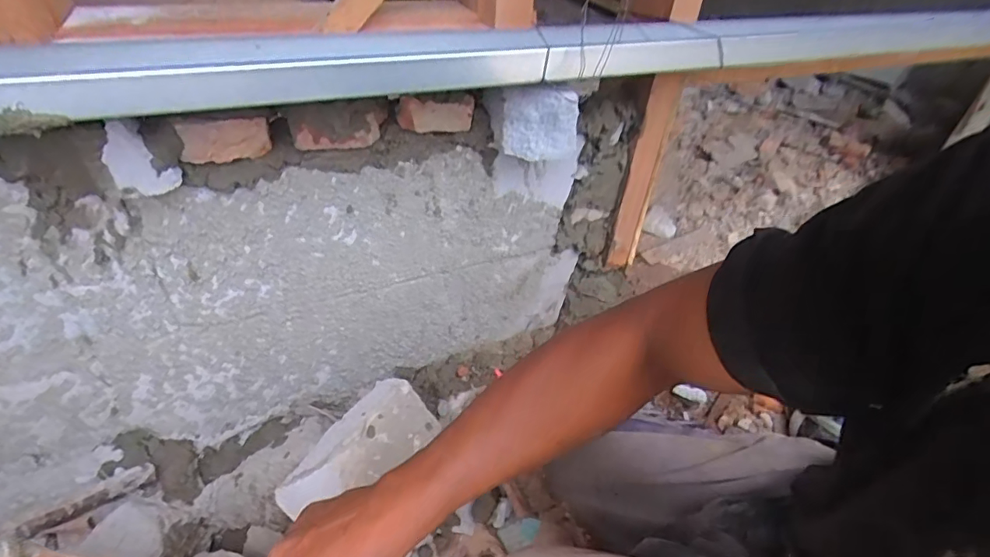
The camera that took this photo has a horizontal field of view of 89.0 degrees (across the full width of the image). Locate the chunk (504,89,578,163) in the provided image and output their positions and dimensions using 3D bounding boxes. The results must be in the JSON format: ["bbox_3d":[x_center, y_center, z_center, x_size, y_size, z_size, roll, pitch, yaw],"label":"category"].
[{"bbox_3d":[0.052,-0.178,0.573,0.085,0.080,0.023,9,39,5],"label":"chunk"}]

